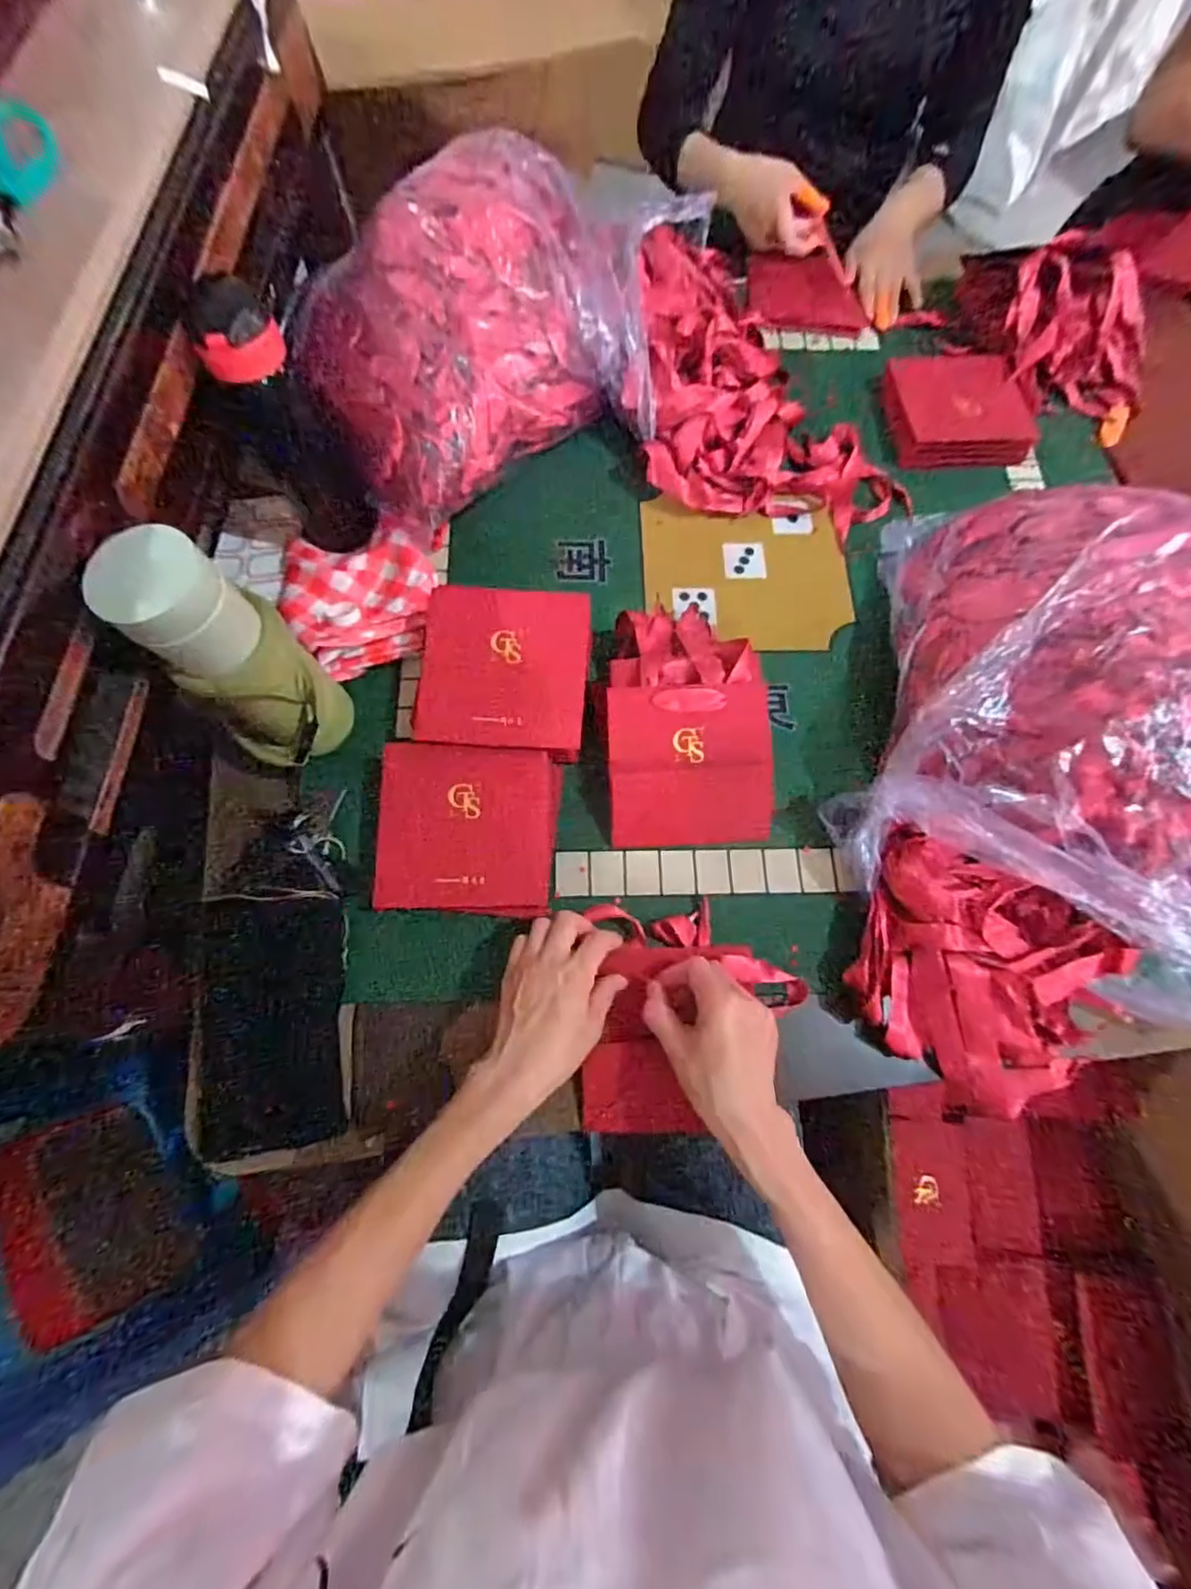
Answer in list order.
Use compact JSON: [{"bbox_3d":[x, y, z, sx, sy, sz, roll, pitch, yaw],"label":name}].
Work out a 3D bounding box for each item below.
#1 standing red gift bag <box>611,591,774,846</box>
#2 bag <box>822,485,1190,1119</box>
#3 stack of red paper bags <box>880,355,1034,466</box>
[{"bbox_3d":[0.081,-0.066,0.534,0.140,0.063,0.208,-3,72,-3],"label":"standing red gift bag"},{"bbox_3d":[0.361,-0.034,0.471,0.285,0.124,0.508,6,71,0],"label":"bag"},{"bbox_3d":[0.413,-0.434,0.682,0.150,0.030,0.135,-4,72,-4],"label":"stack of red paper bags"}]

